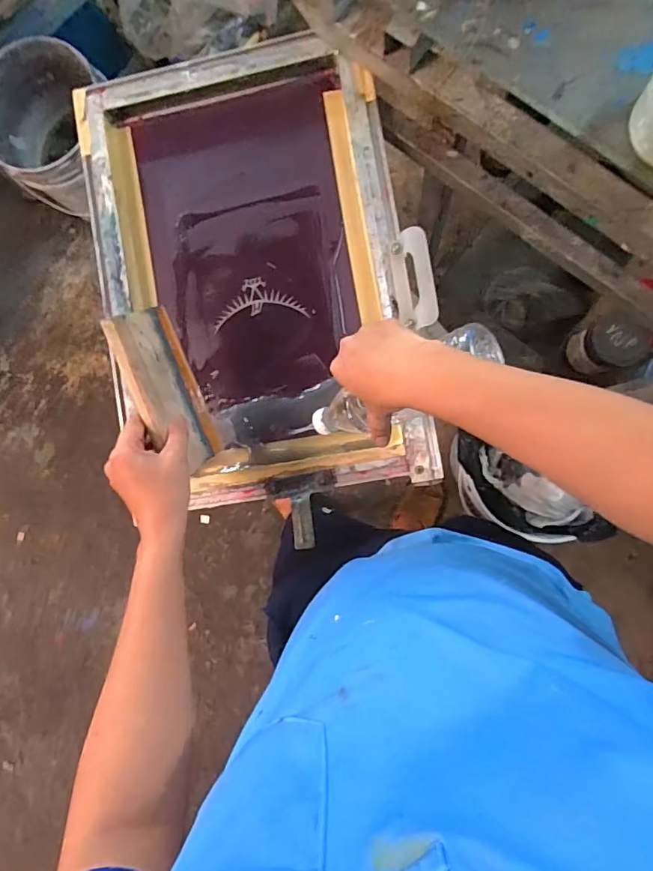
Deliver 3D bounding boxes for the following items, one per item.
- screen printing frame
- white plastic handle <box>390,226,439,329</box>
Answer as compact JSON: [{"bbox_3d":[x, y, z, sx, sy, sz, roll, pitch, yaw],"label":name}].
[{"bbox_3d":[-0.094,-0.201,0.648,0.395,0.049,0.560,-8,88,7],"label":"screen printing frame"},{"bbox_3d":[0.105,-0.188,0.605,0.045,0.032,0.115,-9,88,7],"label":"white plastic handle"}]

